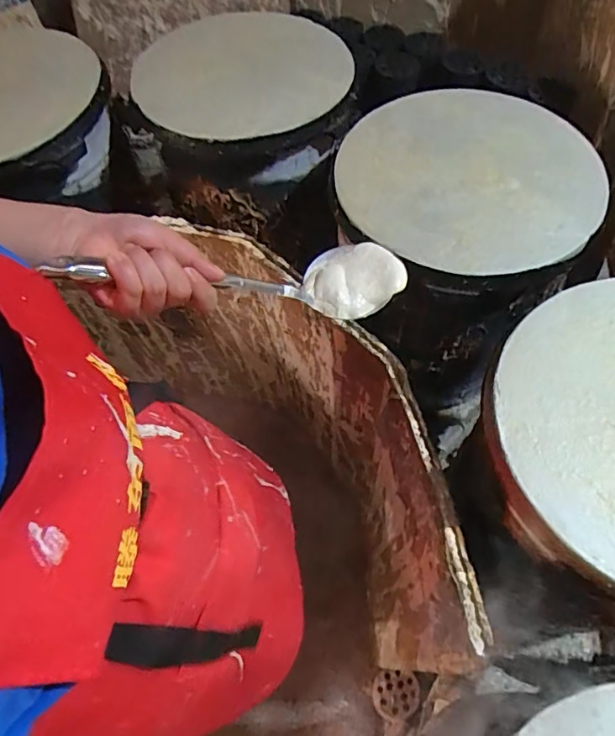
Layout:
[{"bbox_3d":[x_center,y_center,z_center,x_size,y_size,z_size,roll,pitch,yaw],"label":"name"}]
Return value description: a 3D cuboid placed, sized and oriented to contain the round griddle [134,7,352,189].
[{"bbox_3d":[-0.100,-0.493,0.939,0.339,0.125,0.349,5,61,7],"label":"round griddle"}]

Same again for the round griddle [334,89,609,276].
[{"bbox_3d":[0.234,-0.281,0.765,0.356,0.026,0.353,19,63,14],"label":"round griddle"}]

